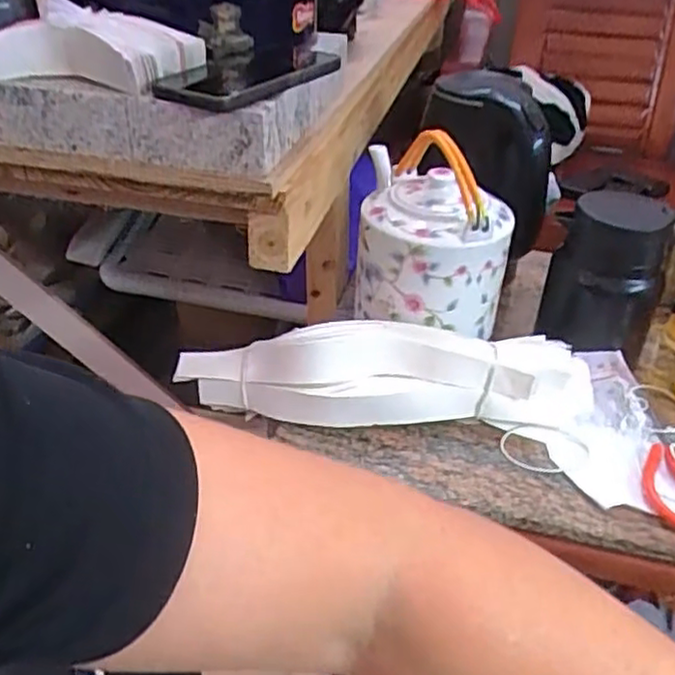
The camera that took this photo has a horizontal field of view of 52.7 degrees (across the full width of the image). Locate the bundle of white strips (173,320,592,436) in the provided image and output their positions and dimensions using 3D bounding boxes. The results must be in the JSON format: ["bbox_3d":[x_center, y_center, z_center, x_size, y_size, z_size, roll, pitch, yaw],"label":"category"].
[{"bbox_3d":[0.049,0.032,0.652,0.403,0.080,0.100,0,35,-3],"label":"bundle of white strips"}]

